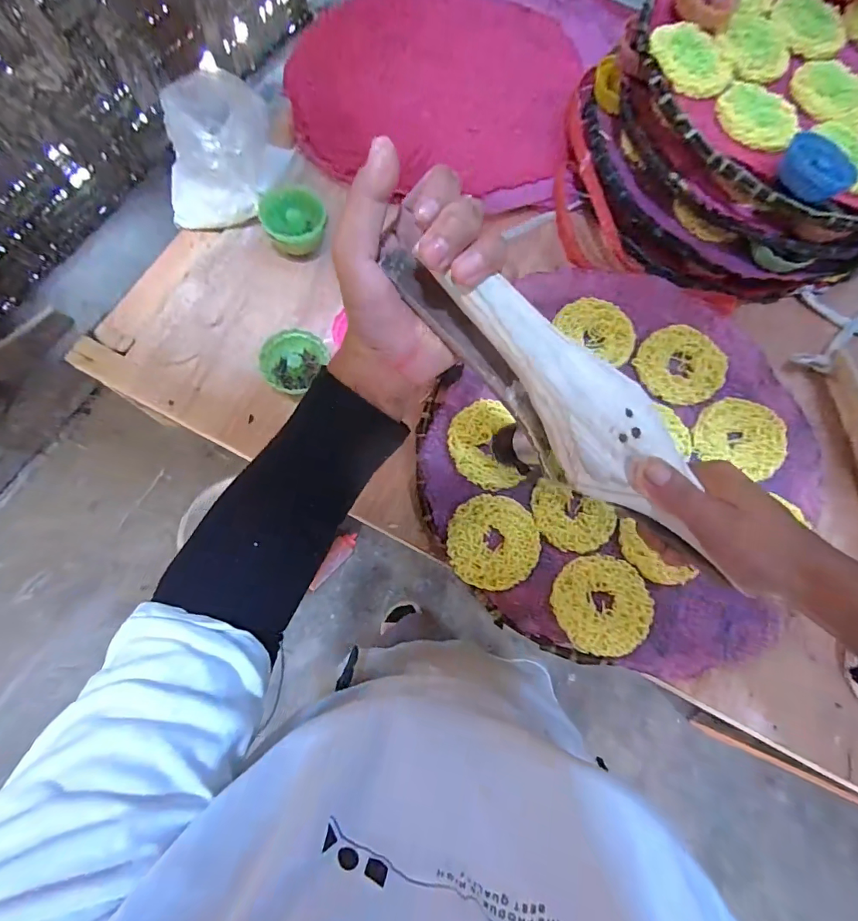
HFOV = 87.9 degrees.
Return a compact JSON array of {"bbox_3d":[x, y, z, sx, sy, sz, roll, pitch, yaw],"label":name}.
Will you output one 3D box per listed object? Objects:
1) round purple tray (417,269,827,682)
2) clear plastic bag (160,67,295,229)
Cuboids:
[{"bbox_3d":[0.174,-0.009,0.405,0.336,0.021,0.358,0,77,-1],"label":"round purple tray"},{"bbox_3d":[-0.200,-0.313,0.436,0.089,0.075,0.148,13,74,1],"label":"clear plastic bag"}]

